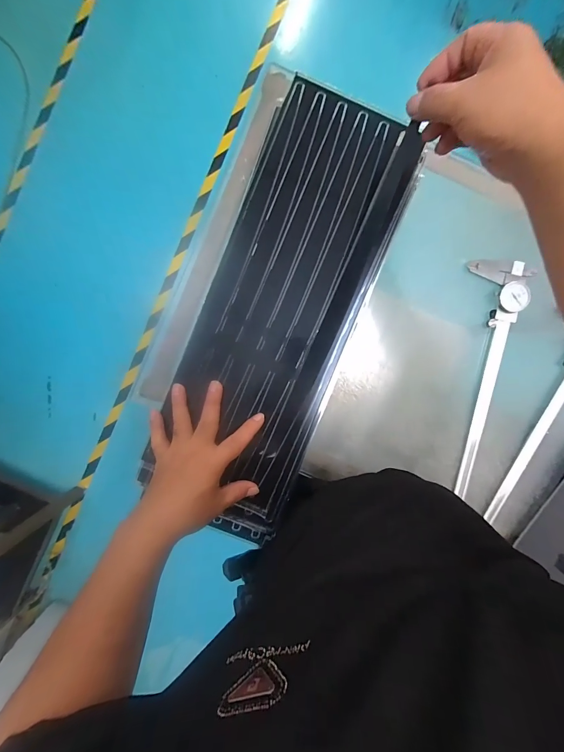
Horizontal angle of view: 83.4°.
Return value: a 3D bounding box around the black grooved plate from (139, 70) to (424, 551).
[{"bbox_3d":[-0.006,-0.063,0.372,0.189,0.014,0.506,16,94,-2],"label":"black grooved plate"}]

